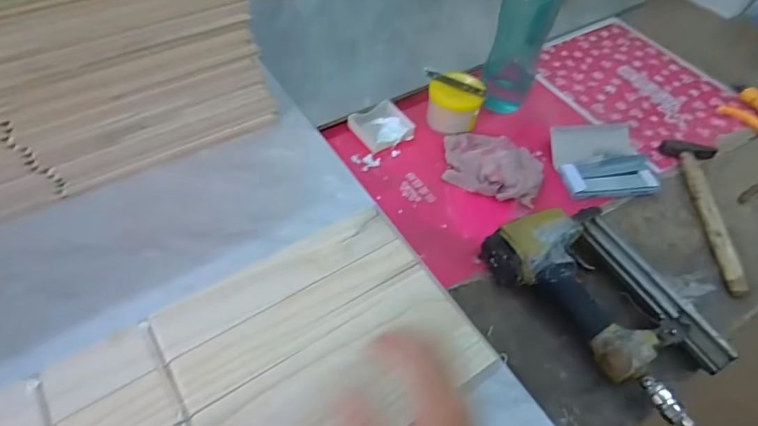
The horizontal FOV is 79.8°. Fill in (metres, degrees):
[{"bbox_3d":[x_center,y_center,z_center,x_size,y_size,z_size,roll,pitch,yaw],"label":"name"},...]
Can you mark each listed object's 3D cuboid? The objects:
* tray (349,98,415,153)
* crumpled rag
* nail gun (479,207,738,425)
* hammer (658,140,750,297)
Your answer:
[{"bbox_3d":[0.007,-0.129,0.675,0.078,0.019,0.076,-31,61,-25],"label":"tray"},{"bbox_3d":[0.157,-0.070,0.627,0.139,0.028,0.100,23,54,12],"label":"crumpled rag"},{"bbox_3d":[0.254,0.083,0.493,0.163,0.057,0.238,-29,60,-24],"label":"nail gun"},{"bbox_3d":[0.443,-0.006,0.598,0.079,0.024,0.254,8,53,1],"label":"hammer"}]

